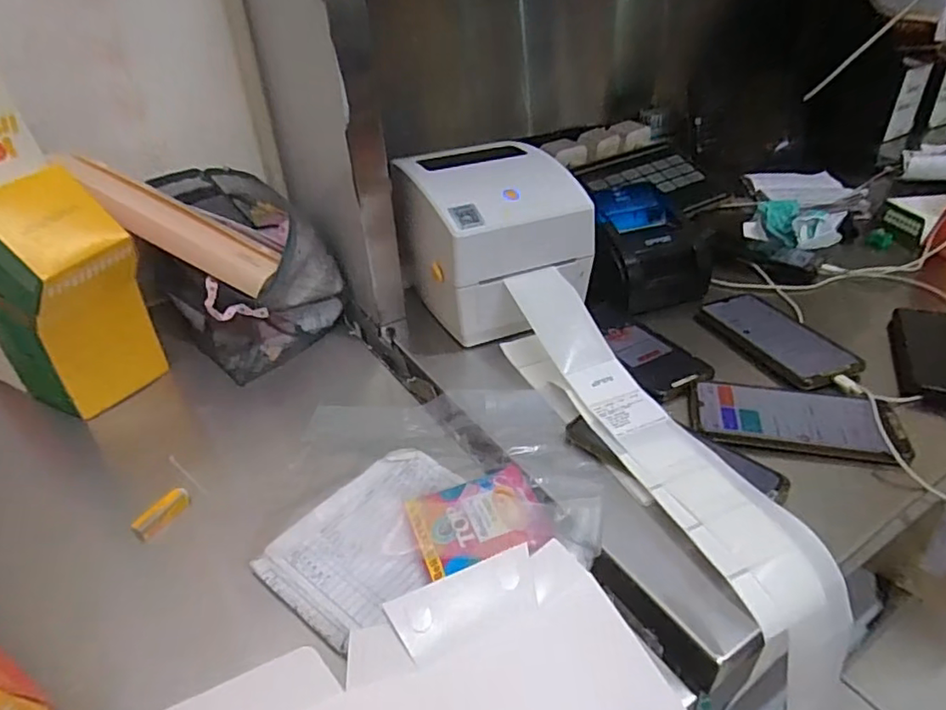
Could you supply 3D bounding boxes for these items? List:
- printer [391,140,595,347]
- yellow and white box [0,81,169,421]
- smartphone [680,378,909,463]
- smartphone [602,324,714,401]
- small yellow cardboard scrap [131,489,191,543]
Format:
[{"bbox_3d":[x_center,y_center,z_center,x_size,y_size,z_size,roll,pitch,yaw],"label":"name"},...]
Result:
[{"bbox_3d":[0.026,-0.135,0.681,0.176,0.157,0.200,-16,36,-17],"label":"printer"},{"bbox_3d":[-0.427,-0.104,0.573,0.164,0.339,0.112,9,36,18],"label":"yellow and white box"},{"bbox_3d":[0.285,0.052,0.522,0.171,0.005,0.094,4,35,12],"label":"smartphone"},{"bbox_3d":[0.192,0.001,0.619,0.076,0.007,0.127,-13,35,-13],"label":"smartphone"},{"bbox_3d":[-0.268,0.136,0.504,0.012,0.019,0.053,16,39,27],"label":"small yellow cardboard scrap"}]

